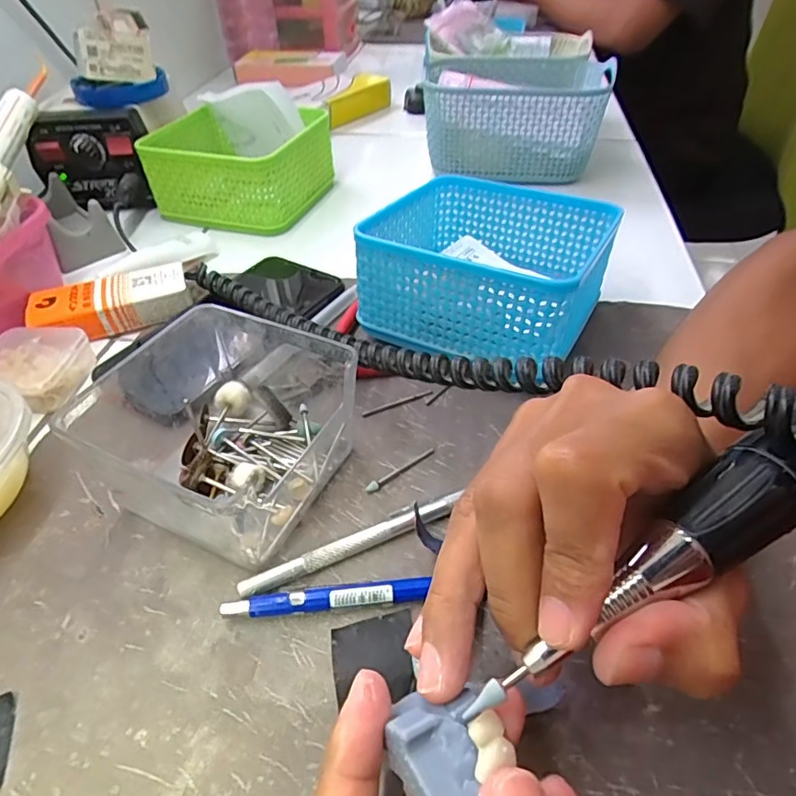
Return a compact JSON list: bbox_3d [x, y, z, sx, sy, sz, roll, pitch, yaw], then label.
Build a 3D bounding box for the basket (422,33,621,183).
[{"bbox_3d":[0.110,-0.278,0.529,0.163,0.077,0.141,1,44,3],"label":"basket"}]

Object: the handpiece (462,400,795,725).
[{"bbox_3d":[0.099,0.024,0.147,0.191,0.021,0.024,-34,52,-9],"label":"handpiece"}]

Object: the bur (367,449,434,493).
[{"bbox_3d":[0.001,0.035,0.270,0.042,0.004,0.005,-32,53,-26],"label":"bur"}]

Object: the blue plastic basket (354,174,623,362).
[{"bbox_3d":[0.055,-0.084,0.336,0.128,0.072,0.133,21,49,22],"label":"blue plastic basket"}]

